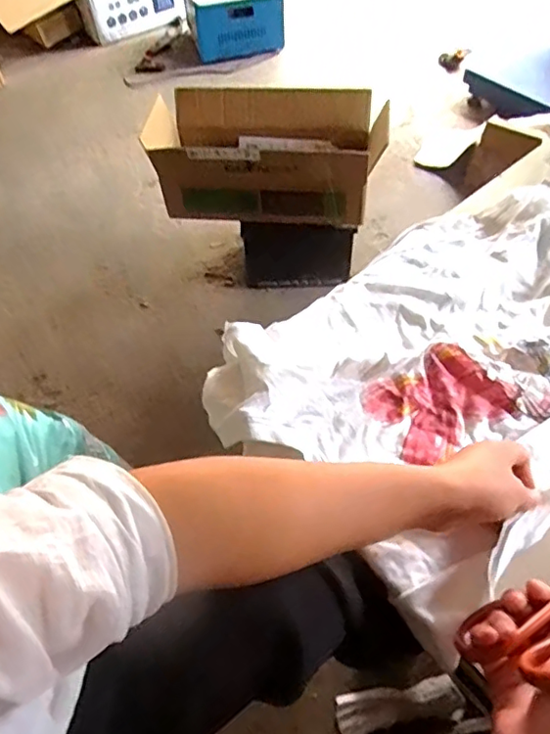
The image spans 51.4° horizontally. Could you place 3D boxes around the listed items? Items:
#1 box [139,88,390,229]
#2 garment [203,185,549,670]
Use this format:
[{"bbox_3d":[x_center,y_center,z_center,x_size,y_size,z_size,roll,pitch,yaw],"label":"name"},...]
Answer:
[{"bbox_3d":[-0.015,-0.403,1.110,0.435,0.183,0.207,0,55,4],"label":"box"},{"bbox_3d":[0.226,-0.021,0.584,0.529,0.043,0.348,-32,59,-17],"label":"garment"}]

